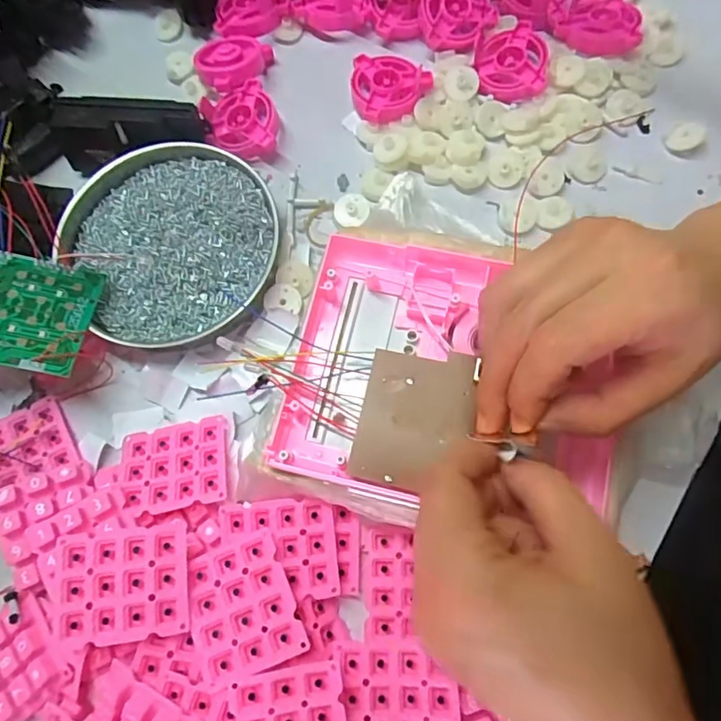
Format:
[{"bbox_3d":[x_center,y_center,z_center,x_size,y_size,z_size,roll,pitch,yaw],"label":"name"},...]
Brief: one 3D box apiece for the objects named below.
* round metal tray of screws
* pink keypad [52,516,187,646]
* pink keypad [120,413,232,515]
[{"bbox_3d":[-0.118,-0.075,0.340,0.128,0.017,0.126,-1,74,3],"label":"round metal tray of screws"},{"bbox_3d":[-0.114,0.107,0.259,0.059,0.006,0.050,-7,72,-12],"label":"pink keypad"},{"bbox_3d":[-0.103,0.059,0.300,0.058,0.008,0.050,-11,57,0],"label":"pink keypad"}]

